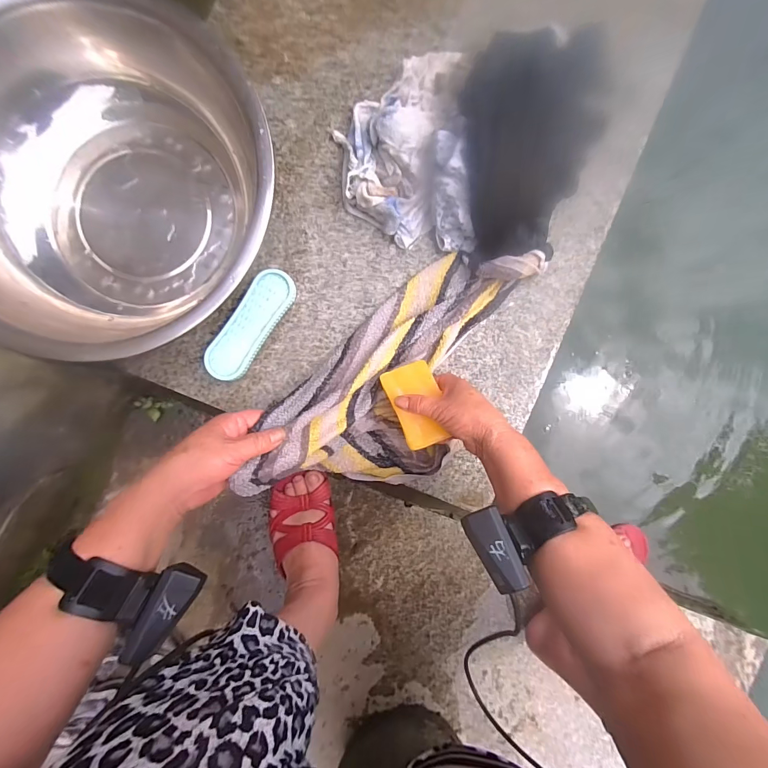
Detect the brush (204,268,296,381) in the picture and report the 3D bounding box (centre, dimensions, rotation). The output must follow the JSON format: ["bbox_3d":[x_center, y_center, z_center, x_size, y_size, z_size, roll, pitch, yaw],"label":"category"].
[{"bbox_3d":[-0.166,-0.074,0.465,0.053,0.041,0.149,33,90,-2],"label":"brush"}]

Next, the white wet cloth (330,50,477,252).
[{"bbox_3d":[0.027,-0.299,0.444,0.160,0.090,0.248,-5,92,-2],"label":"white wet cloth"}]

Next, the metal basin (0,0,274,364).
[{"bbox_3d":[-0.310,-0.216,0.419,0.374,0.125,0.350,0,92,-2],"label":"metal basin"}]

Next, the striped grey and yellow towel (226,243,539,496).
[{"bbox_3d":[0.042,-0.010,0.453,0.189,0.117,0.393,42,80,-2],"label":"striped grey and yellow towel"}]

